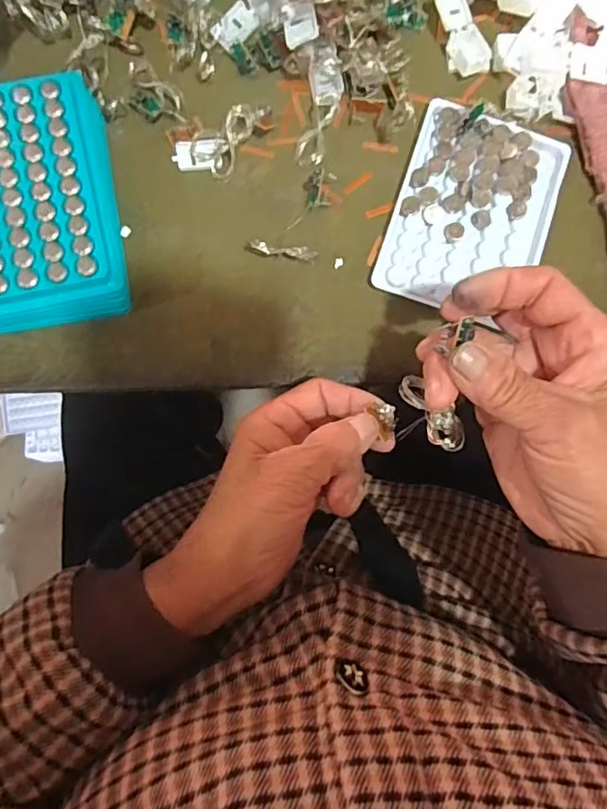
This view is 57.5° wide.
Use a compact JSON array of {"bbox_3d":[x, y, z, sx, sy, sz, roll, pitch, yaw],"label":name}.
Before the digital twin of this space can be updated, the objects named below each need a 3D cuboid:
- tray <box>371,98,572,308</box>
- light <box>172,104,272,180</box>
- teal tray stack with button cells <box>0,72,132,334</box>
[{"bbox_3d":[0.105,-0.119,0.343,0.095,0.008,0.127,18,83,-1],"label":"tray"},{"bbox_3d":[-0.047,-0.158,0.334,0.063,0.018,0.028,-29,86,7],"label":"light"},{"bbox_3d":[-0.156,-0.109,0.312,0.092,0.029,0.136,-10,84,-4],"label":"teal tray stack with button cells"}]

